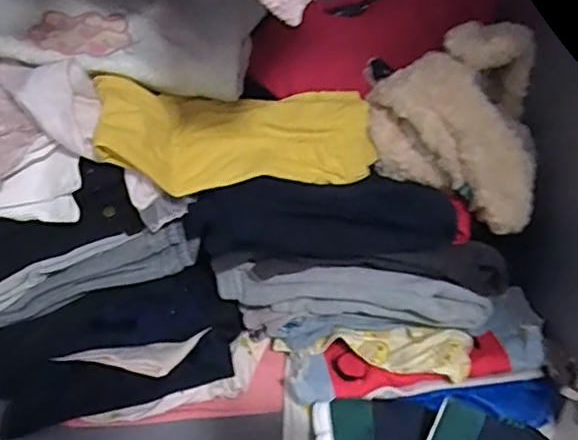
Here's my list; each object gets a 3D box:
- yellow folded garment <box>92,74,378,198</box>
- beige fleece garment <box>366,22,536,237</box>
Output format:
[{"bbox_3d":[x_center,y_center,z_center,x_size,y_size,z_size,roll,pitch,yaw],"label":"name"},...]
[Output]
[{"bbox_3d":[-0.058,-0.115,0.705,0.309,0.096,0.135,-7,41,-3],"label":"yellow folded garment"},{"bbox_3d":[0.200,-0.119,0.720,0.202,0.152,0.188,7,43,12],"label":"beige fleece garment"}]

